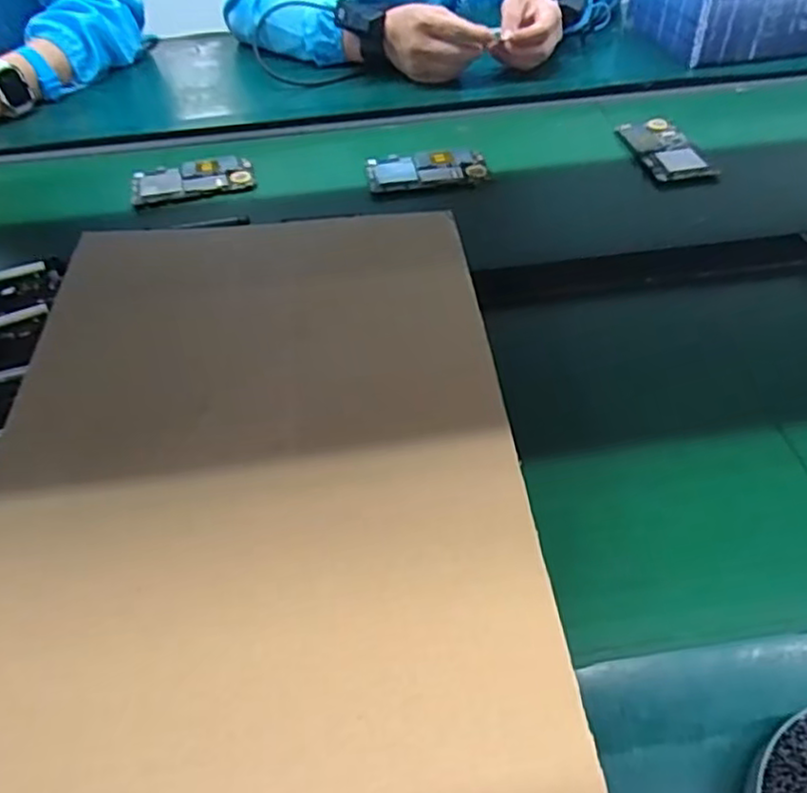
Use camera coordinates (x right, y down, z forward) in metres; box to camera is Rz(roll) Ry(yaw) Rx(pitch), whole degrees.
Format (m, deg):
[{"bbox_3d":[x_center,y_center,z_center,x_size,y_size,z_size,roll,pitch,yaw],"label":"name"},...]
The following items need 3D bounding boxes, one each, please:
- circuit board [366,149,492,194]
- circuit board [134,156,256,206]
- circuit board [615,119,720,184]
[{"bbox_3d":[0.024,-0.236,0.702,0.123,0.008,0.072,-5,47,0],"label":"circuit board"},{"bbox_3d":[-0.215,-0.223,0.699,0.119,0.011,0.061,-13,48,-8],"label":"circuit board"},{"bbox_3d":[0.271,-0.258,0.711,0.065,0.013,0.108,-12,48,-7],"label":"circuit board"}]

